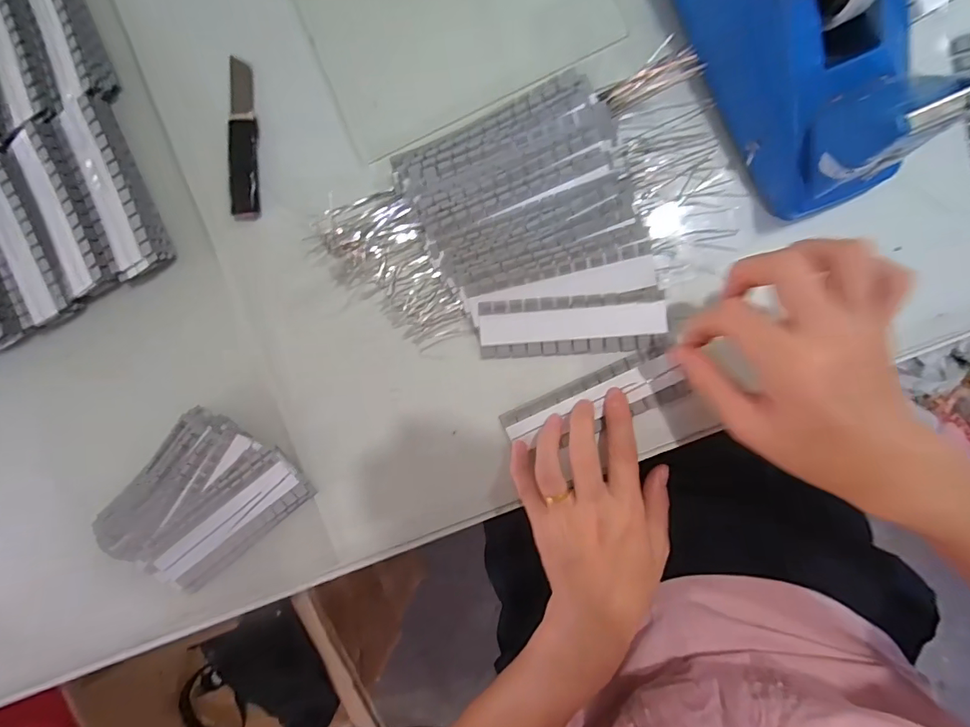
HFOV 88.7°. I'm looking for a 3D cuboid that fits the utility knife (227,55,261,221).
[{"bbox_3d":[-0.175,-0.162,0.358,0.022,0.004,0.112,0,93,8],"label":"utility knife"}]

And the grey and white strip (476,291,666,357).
[{"bbox_3d":[0.059,-0.026,0.339,0.125,0.009,0.039,-4,93,8],"label":"grey and white strip"}]

